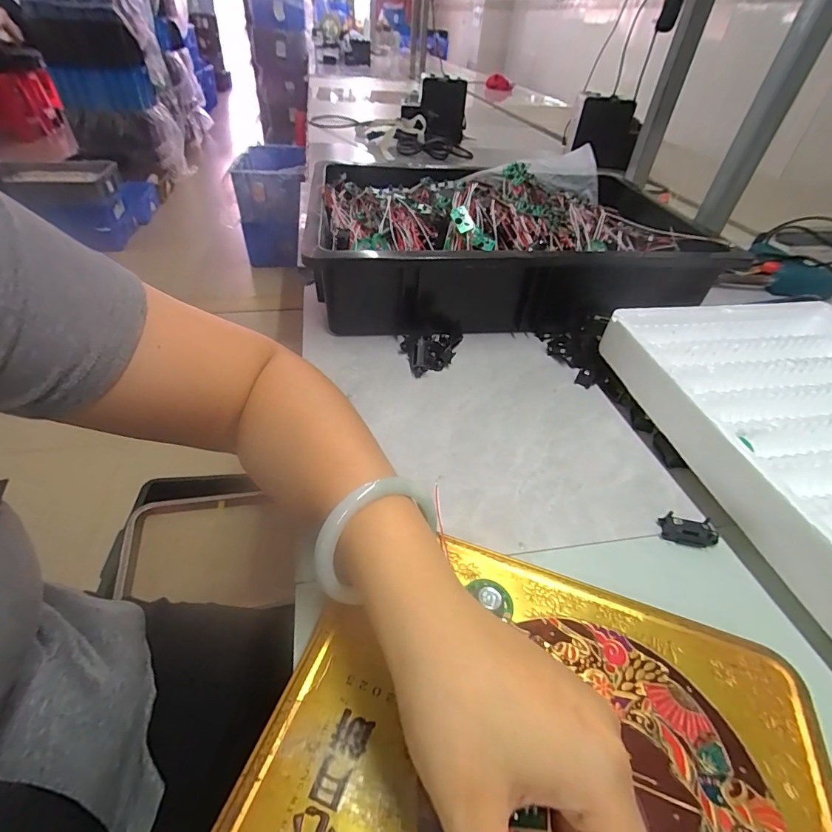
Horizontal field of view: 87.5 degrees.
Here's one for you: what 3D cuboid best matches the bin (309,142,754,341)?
[{"bbox_3d":[0.096,-0.202,0.524,0.392,0.116,0.277,-2,42,-7],"label":"bin"}]

